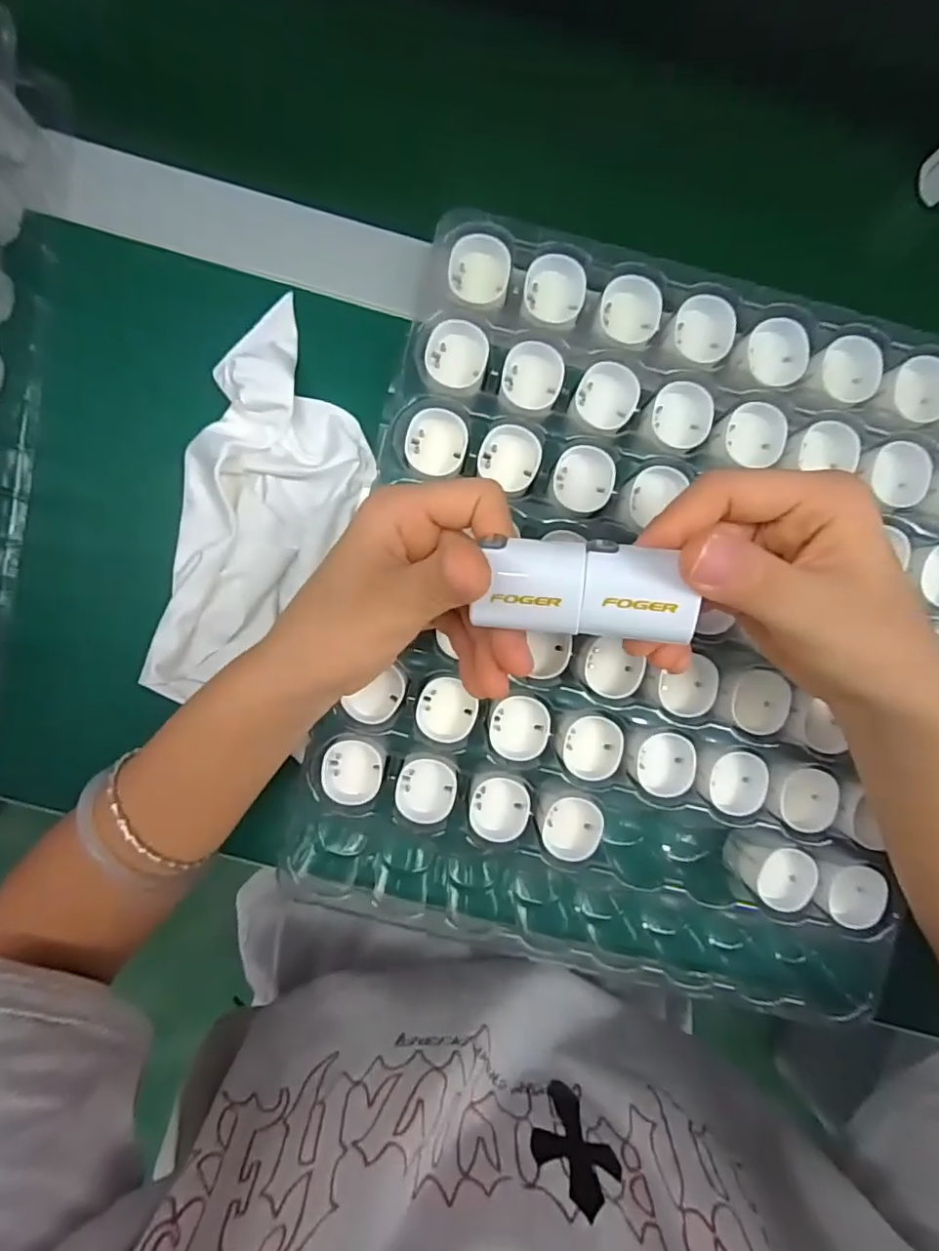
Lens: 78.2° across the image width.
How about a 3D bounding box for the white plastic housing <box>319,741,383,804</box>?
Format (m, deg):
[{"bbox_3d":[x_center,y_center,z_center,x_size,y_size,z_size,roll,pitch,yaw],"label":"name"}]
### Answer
[{"bbox_3d":[-0.057,0.070,0.279,0.028,0.018,0.026,8,91,-3],"label":"white plastic housing"}]

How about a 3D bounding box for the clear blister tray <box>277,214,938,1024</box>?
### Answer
[{"bbox_3d":[0.091,0.005,0.291,0.299,0.043,0.337,14,91,-3],"label":"clear blister tray"}]

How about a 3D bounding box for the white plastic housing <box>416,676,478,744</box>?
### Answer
[{"bbox_3d":[-0.011,0.041,0.281,0.028,0.014,0.028,6,92,-3],"label":"white plastic housing"}]

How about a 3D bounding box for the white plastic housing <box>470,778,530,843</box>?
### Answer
[{"bbox_3d":[0.015,0.089,0.281,0.027,0.017,0.026,0,92,-3],"label":"white plastic housing"}]

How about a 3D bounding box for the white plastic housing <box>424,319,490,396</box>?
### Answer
[{"bbox_3d":[-0.006,-0.123,0.271,0.028,0.016,0.033,6,92,-3],"label":"white plastic housing"}]

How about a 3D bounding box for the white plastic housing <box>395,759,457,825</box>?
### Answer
[{"bbox_3d":[-0.021,0.080,0.279,0.028,0.012,0.027,0,92,-3],"label":"white plastic housing"}]

